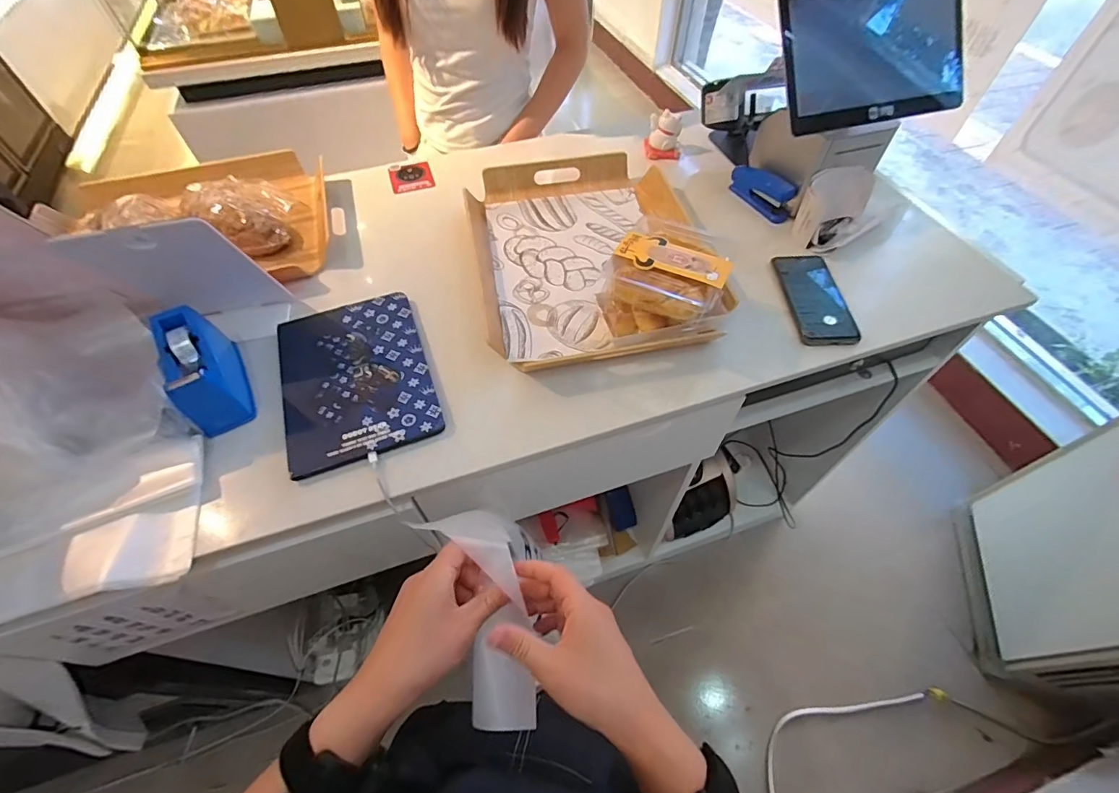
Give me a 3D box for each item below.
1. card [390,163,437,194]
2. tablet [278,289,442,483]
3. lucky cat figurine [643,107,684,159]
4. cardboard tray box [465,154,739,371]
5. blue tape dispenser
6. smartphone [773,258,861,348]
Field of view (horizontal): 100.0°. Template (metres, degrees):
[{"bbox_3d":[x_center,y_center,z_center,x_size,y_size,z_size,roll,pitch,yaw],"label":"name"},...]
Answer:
[{"bbox_3d":[-0.273,-0.405,0.866,0.073,0.005,0.089,-14,57,-13],"label":"card"},{"bbox_3d":[-0.255,-0.027,0.591,0.170,0.014,0.240,-18,57,-11],"label":"tablet"},{"bbox_3d":[0.195,-0.483,0.869,0.063,0.065,0.053,-5,56,-3],"label":"lucky cat figurine"},{"bbox_3d":[0.039,-0.224,0.706,0.322,0.044,0.415,-7,56,-5],"label":"cardboard tray box"},{"bbox_3d":[-0.426,-0.036,0.557,0.062,0.089,0.144,-27,60,-17],"label":"blue tape dispenser"},{"bbox_3d":[0.359,-0.141,0.663,0.076,0.014,0.165,-2,56,-1],"label":"smartphone"}]

